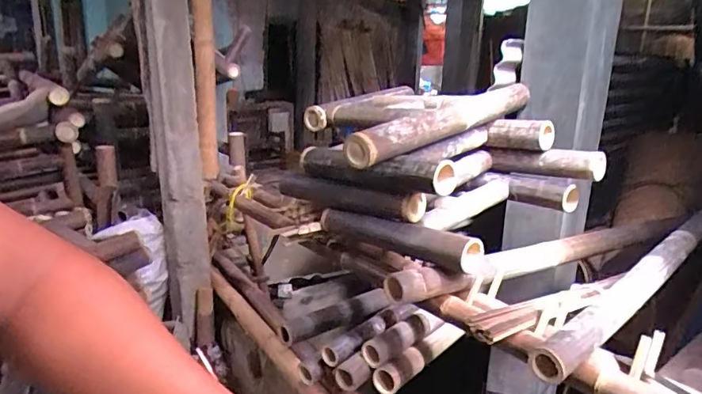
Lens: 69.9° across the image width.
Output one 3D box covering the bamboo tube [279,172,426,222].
[{"bbox_3d":[-0.019,-0.012,1.427,0.109,0.089,0.522,-13,20,-42],"label":"bamboo tube"}]

